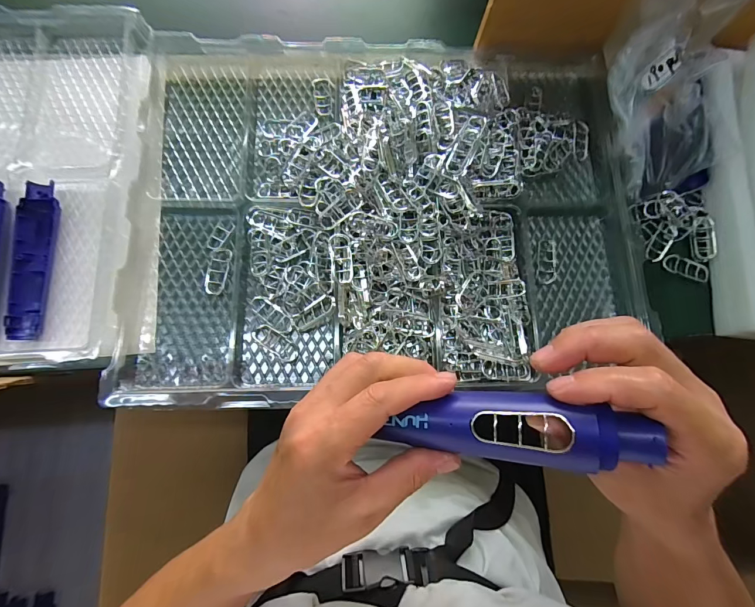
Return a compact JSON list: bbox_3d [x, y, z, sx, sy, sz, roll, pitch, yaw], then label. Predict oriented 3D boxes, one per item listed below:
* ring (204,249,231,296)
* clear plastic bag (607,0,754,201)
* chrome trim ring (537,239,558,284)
[{"bbox_3d":[-0.174,-0.035,0.387,0.022,0.004,0.052,12,78,0],"label":"ring"},{"bbox_3d":[0.347,-0.250,0.374,0.149,0.155,0.195,-13,78,-6],"label":"clear plastic bag"},{"bbox_3d":[0.196,-0.049,0.408,0.024,0.007,0.056,10,78,-1],"label":"chrome trim ring"}]

